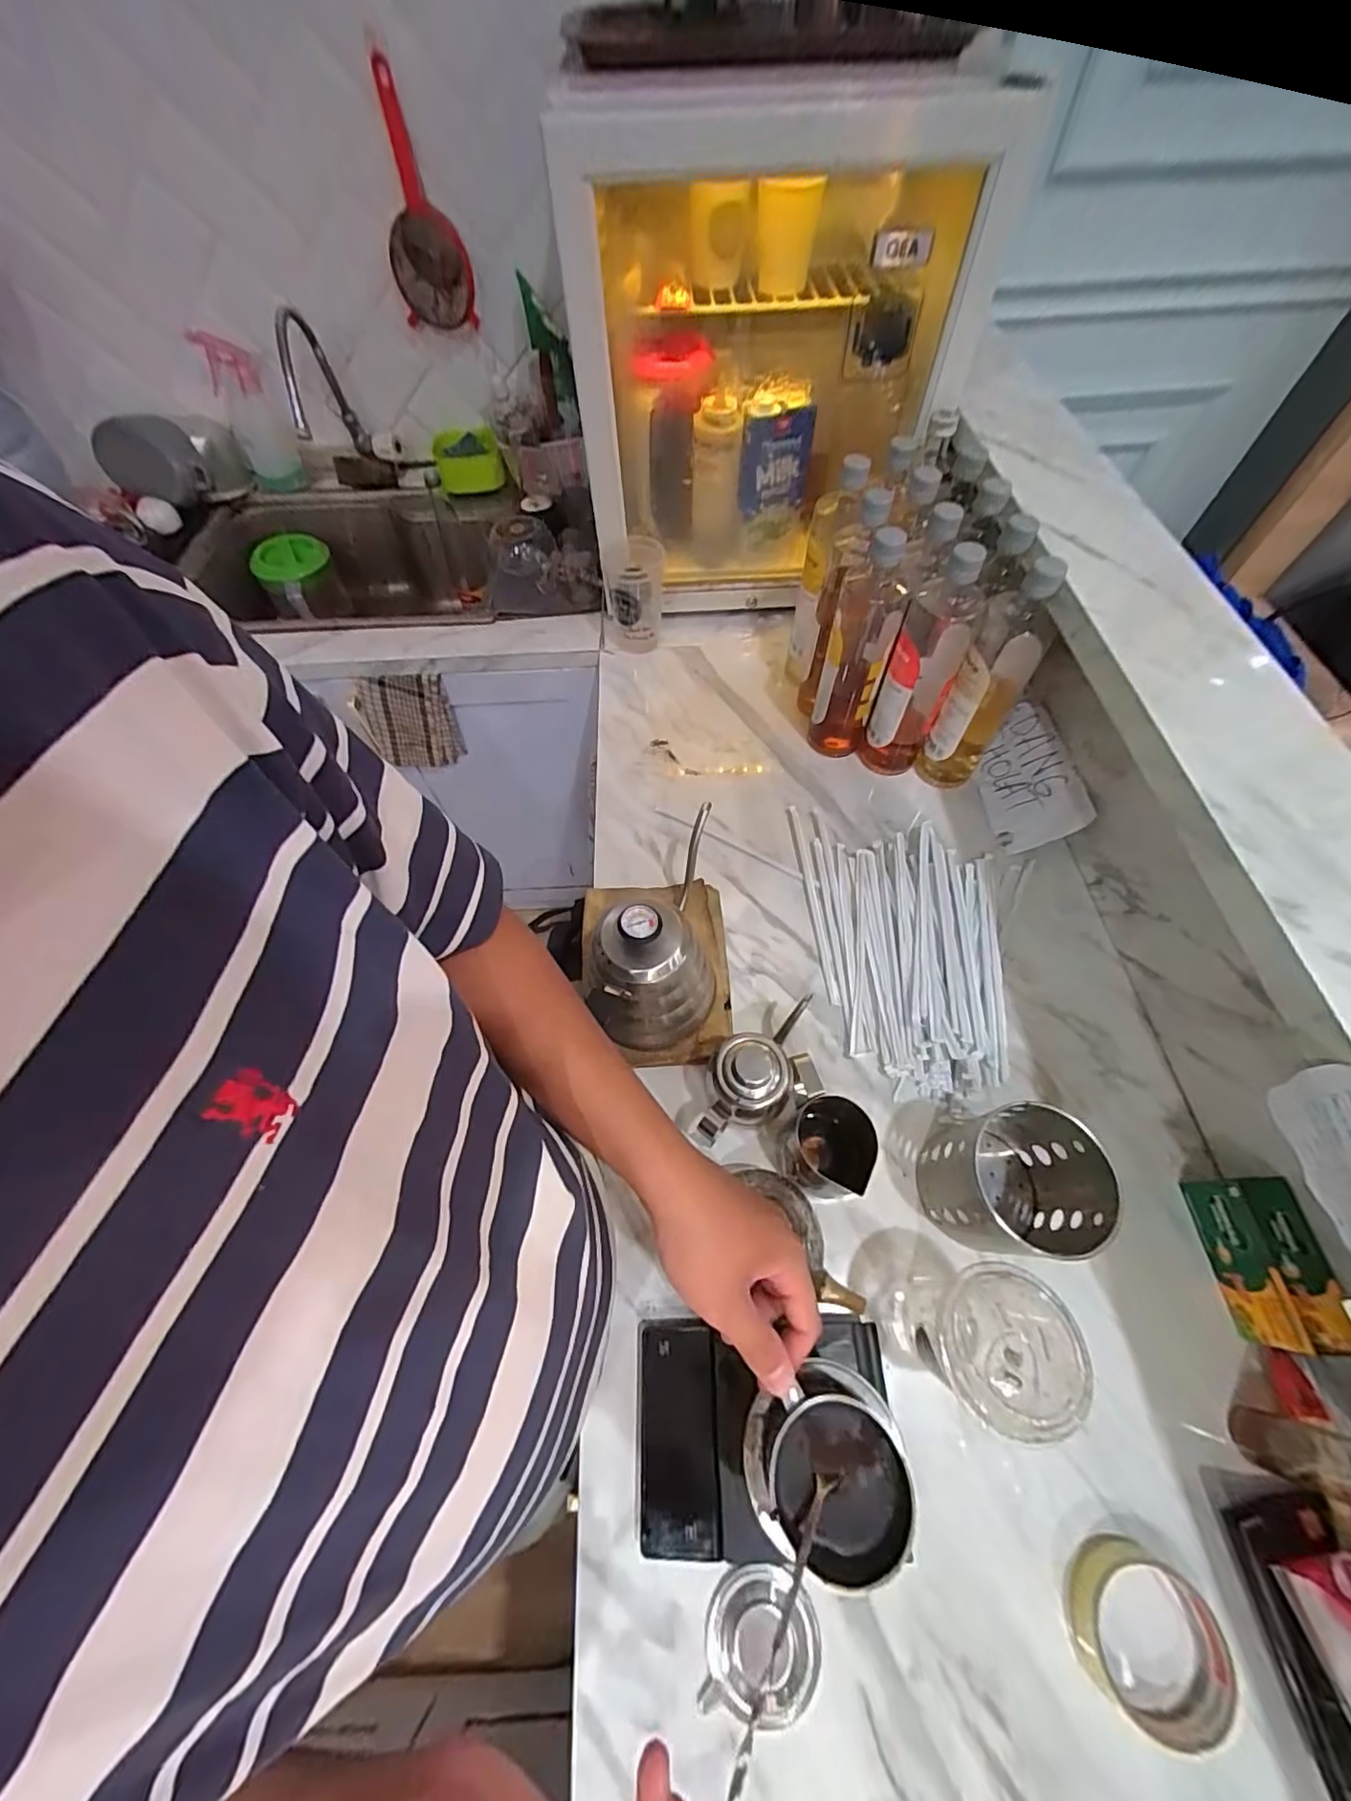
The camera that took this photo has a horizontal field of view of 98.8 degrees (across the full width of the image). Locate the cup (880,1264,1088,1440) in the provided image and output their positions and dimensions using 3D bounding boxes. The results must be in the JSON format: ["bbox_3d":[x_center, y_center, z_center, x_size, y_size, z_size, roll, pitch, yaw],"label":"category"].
[{"bbox_3d":[0.213,0.311,0.413,0.083,0.138,0.082,-1,60,2],"label":"cup"}]

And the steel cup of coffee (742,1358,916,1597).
[{"bbox_3d":[0.083,0.315,0.324,0.081,0.048,0.079,-1,60,2],"label":"steel cup of coffee"}]

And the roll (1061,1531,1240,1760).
[{"bbox_3d":[0.307,0.480,0.377,0.084,0.025,0.083,-1,60,2],"label":"roll"}]

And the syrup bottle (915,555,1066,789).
[{"bbox_3d":[0.346,-0.237,0.645,0.069,0.262,0.073,28,65,17],"label":"syrup bottle"}]

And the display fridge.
[{"bbox_3d":[0.108,-0.714,0.777,0.444,0.454,0.388,2,61,3],"label":"display fridge"}]

